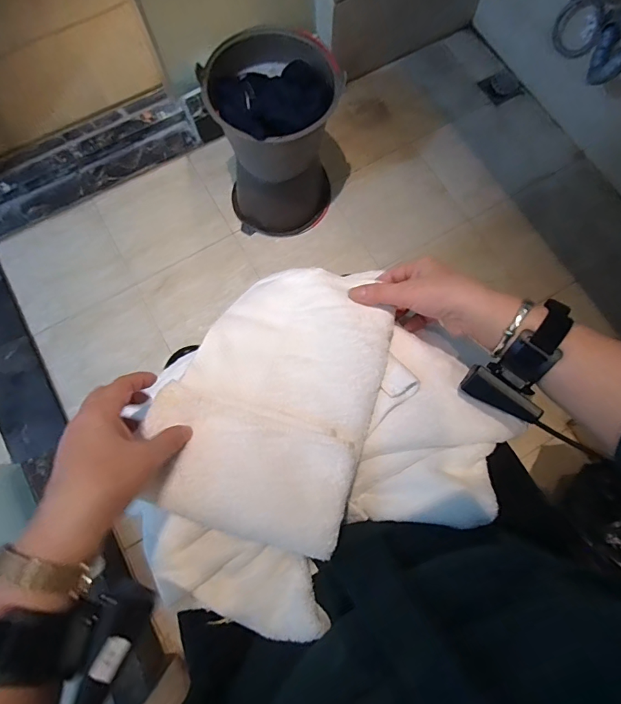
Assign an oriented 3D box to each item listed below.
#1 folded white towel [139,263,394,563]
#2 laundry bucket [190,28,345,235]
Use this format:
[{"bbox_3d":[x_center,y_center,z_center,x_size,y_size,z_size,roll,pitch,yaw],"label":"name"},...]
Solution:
[{"bbox_3d":[-0.028,0.029,0.393,0.181,0.031,0.269,19,59,8],"label":"folded white towel"},{"bbox_3d":[-0.085,-0.523,1.000,0.273,0.386,0.300,0,78,0],"label":"laundry bucket"}]

